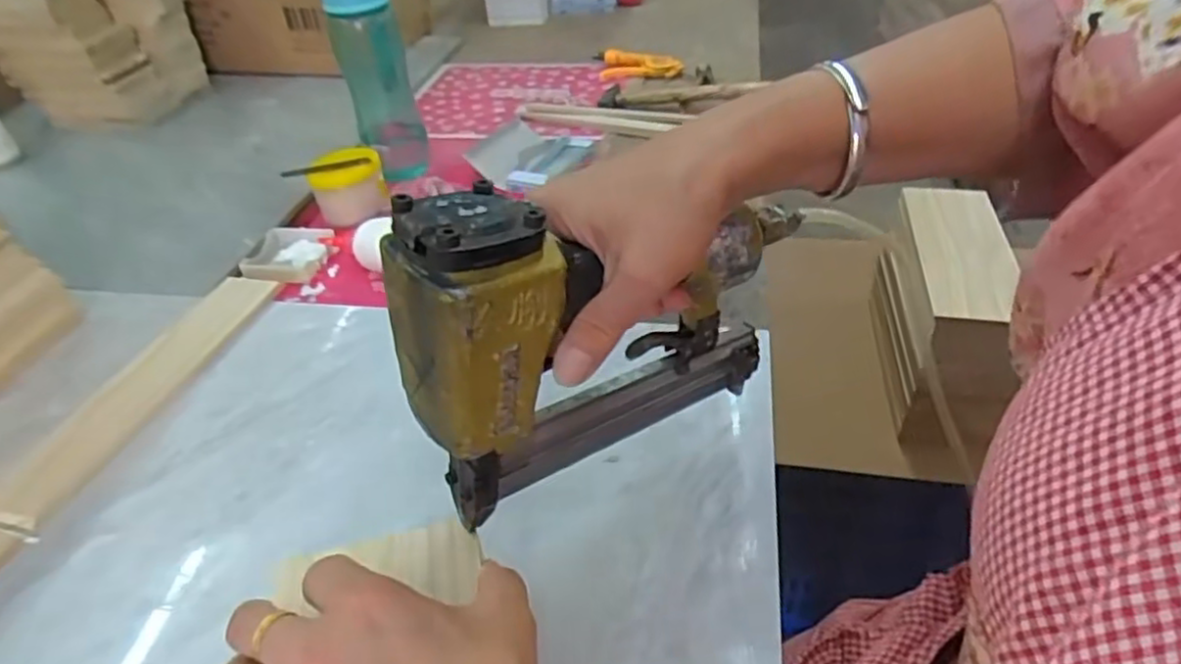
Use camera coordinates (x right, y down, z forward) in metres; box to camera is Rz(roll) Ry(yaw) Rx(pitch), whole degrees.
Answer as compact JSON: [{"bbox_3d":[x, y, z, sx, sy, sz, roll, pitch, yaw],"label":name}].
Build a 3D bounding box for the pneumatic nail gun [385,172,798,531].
[{"bbox_3d":[0.018,-0.011,0.347,0.225,0.169,0.045,-29,45,-29],"label":"pneumatic nail gun"}]

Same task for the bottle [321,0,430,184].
[{"bbox_3d":[-0.243,-0.291,0.797,0.078,0.244,0.071,-14,40,-13],"label":"bottle"}]

